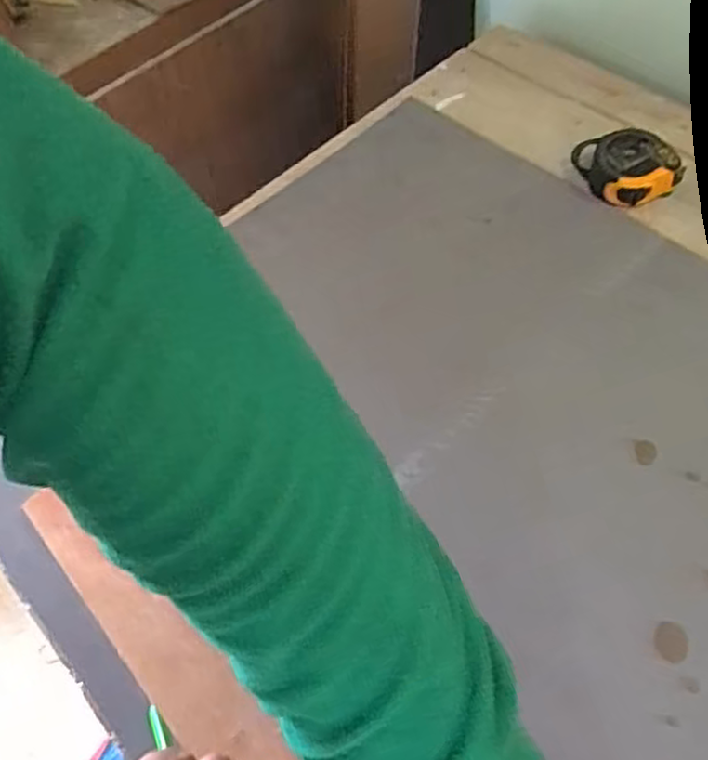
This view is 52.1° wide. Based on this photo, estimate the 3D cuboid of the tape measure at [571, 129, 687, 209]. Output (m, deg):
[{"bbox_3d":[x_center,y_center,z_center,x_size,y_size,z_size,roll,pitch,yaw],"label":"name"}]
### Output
[{"bbox_3d":[0.221,-0.171,0.593,0.089,0.042,0.057,17,61,17],"label":"tape measure"}]

